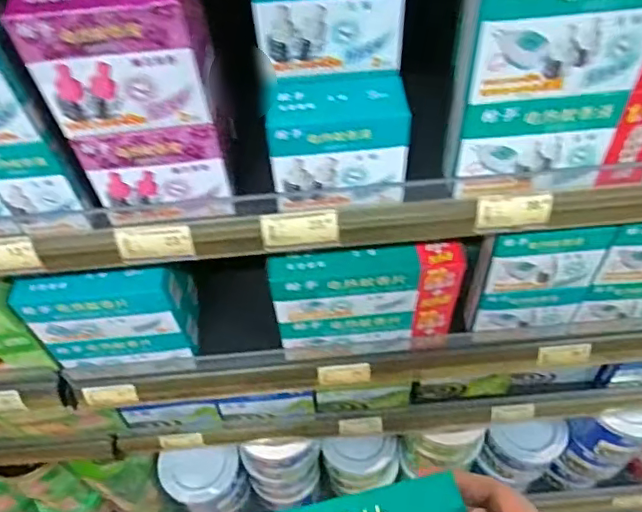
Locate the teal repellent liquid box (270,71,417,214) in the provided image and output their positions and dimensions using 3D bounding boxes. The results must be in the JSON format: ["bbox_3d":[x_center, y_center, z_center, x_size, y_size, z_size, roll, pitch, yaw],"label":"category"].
[{"bbox_3d":[0.015,-0.095,0.480,0.111,0.098,0.052,-5,51,0],"label":"teal repellent liquid box"}]

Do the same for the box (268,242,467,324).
[{"bbox_3d":[0.052,0.034,0.636,0.207,0.100,0.038,-2,51,2],"label":"box"}]

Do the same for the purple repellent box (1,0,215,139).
[{"bbox_3d":[-0.142,-0.143,0.404,0.116,0.102,0.045,-9,52,-4],"label":"purple repellent box"}]

